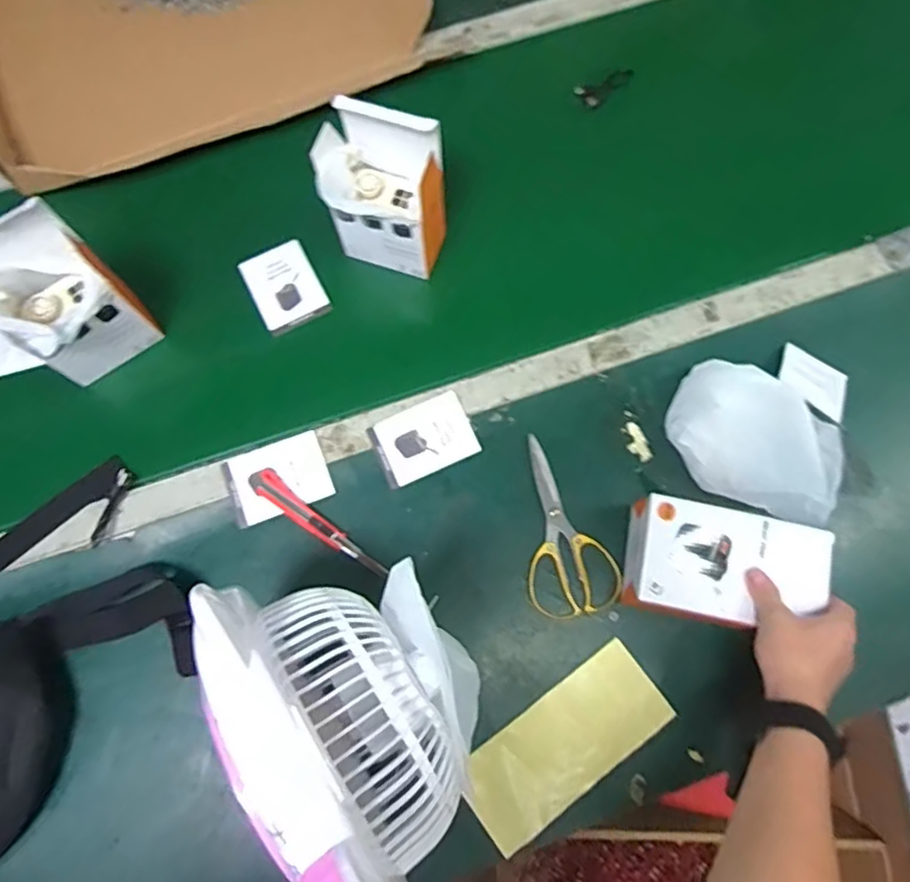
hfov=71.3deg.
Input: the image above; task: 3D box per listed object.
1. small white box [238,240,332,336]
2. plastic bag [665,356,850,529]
[{"bbox_3d":[-0.188,-0.170,0.703,0.075,0.012,0.093,-26,79,-7],"label":"small white box"},{"bbox_3d":[0.297,0.001,0.621,0.170,0.053,0.116,25,78,4],"label":"plastic bag"}]

